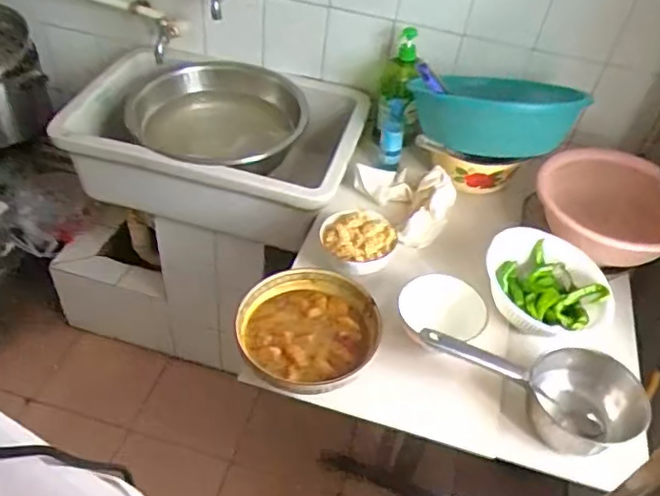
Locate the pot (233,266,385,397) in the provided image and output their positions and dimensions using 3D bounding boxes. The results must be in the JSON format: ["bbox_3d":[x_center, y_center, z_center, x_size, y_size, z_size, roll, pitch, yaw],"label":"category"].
[{"bbox_3d":[-0.032,0.133,0.916,0.209,0.073,0.217,4,45,-4],"label":"pot"}]

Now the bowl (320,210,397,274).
[{"bbox_3d":[0.049,-0.010,1.029,0.112,0.062,0.110,4,45,-4],"label":"bowl"}]

